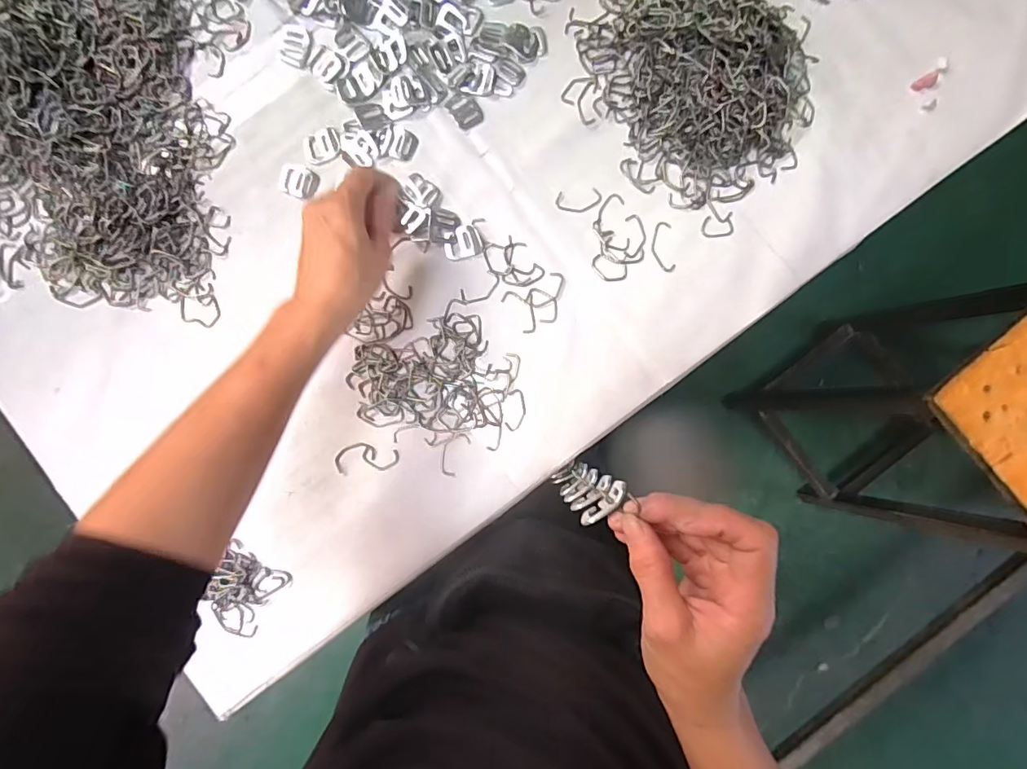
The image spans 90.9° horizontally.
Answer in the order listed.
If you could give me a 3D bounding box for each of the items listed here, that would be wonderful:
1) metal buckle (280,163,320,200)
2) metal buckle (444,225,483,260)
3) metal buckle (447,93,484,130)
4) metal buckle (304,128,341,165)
[{"bbox_3d":[-0.194,-0.183,0.455,0.036,0.004,0.027,21,89,2],"label":"metal buckle"},{"bbox_3d":[-0.045,-0.127,0.452,0.033,0.004,0.027,-15,88,1],"label":"metal buckle"},{"bbox_3d":[-0.043,-0.249,0.456,0.025,0.004,0.033,-35,88,0],"label":"metal buckle"},{"bbox_3d":[-0.173,-0.216,0.459,0.034,0.004,0.027,-23,88,0],"label":"metal buckle"}]

